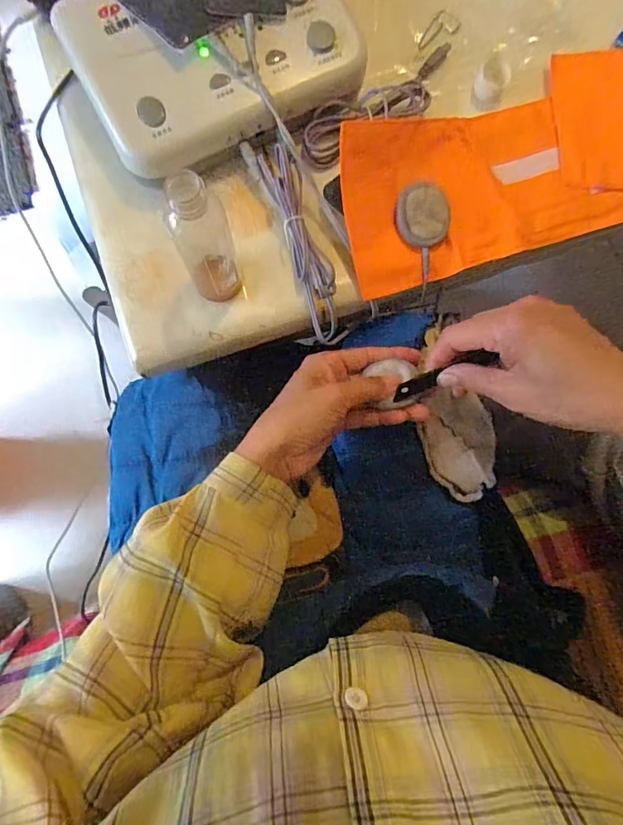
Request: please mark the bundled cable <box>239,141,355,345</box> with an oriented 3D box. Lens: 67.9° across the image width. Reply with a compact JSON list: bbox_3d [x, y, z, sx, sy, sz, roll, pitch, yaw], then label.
[{"bbox_3d":[-0.008,-0.140,0.374,0.033,0.054,0.161,-22,81,-5],"label":"bundled cable"}]

